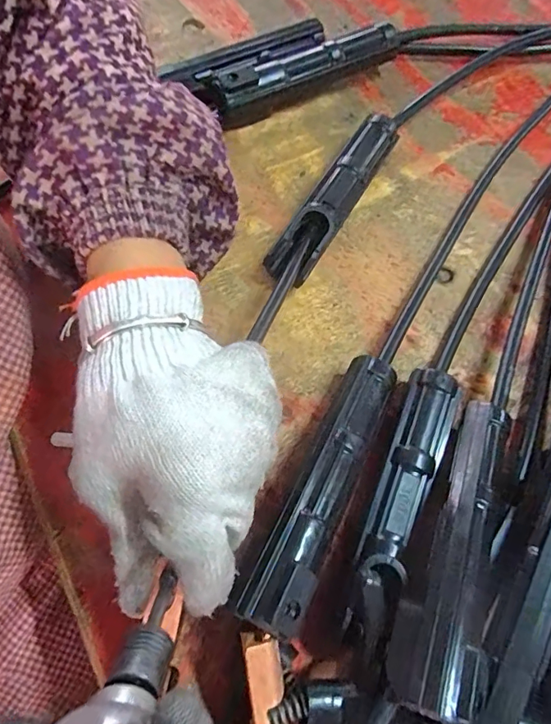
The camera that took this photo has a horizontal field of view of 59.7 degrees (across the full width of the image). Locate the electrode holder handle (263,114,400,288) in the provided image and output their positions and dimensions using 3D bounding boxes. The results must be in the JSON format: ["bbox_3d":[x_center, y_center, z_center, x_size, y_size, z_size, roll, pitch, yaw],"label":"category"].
[{"bbox_3d":[0.045,-0.115,0.342,0.030,0.033,0.151,30,69,10],"label":"electrode holder handle"}]

